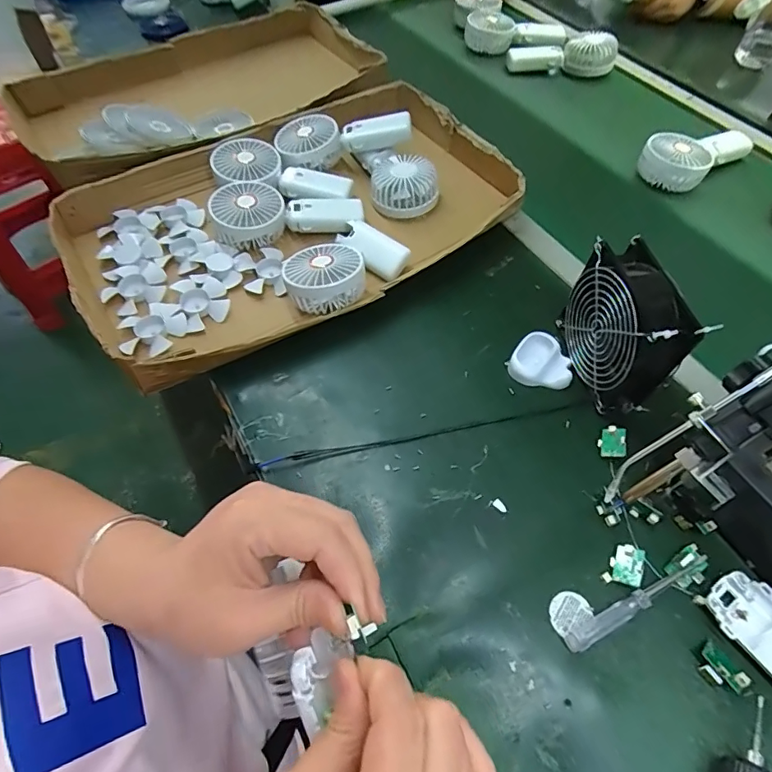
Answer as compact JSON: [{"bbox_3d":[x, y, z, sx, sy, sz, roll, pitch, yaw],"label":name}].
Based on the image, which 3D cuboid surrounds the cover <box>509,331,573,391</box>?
[{"bbox_3d":[0.160,-0.027,0.491,0.061,0.019,0.055,9,58,5],"label":"cover"}]

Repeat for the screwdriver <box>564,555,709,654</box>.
[{"bbox_3d":[0.197,0.166,0.370,0.134,0.010,0.014,-23,61,-15],"label":"screwdriver"}]

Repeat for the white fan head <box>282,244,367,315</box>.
[{"bbox_3d":[-0.066,-0.119,0.521,0.086,0.050,0.081,-1,57,-1],"label":"white fan head"}]

